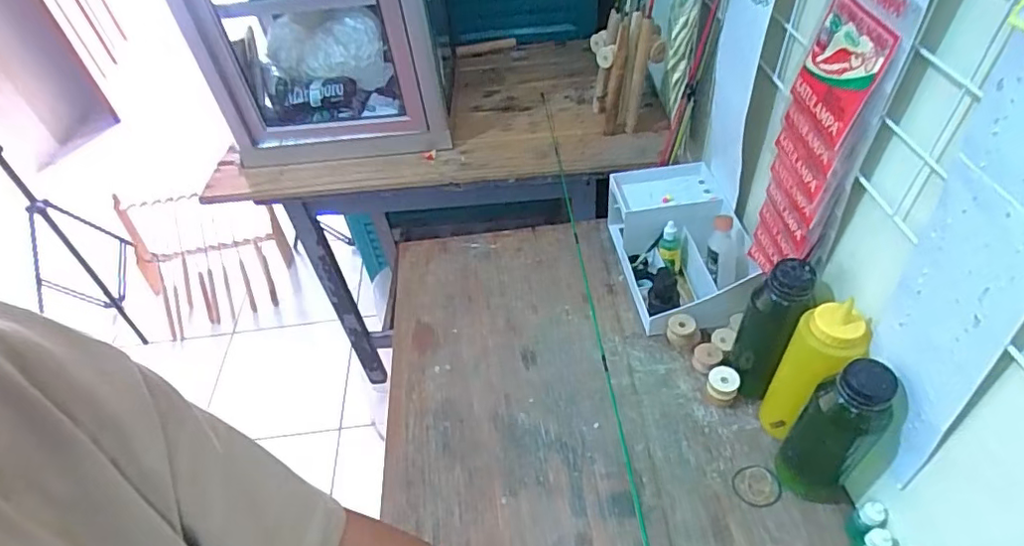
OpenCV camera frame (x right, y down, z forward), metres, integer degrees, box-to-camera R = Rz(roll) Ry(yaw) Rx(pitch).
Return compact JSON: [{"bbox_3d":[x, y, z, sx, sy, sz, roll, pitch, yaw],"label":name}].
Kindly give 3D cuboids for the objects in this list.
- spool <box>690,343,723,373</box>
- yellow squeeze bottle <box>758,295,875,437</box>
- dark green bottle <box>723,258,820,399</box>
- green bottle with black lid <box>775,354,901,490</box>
[{"bbox_3d":[0.243,0.105,0.697,0.032,0.027,0.035,-4,45,4],"label":"spool"},{"bbox_3d":[0.301,0.106,0.574,0.054,0.193,0.059,-4,45,4],"label":"yellow squeeze bottle"},{"bbox_3d":[0.276,0.068,0.612,0.050,0.197,0.052,19,51,24],"label":"dark green bottle"},{"bbox_3d":[0.302,0.157,0.530,0.063,0.189,0.061,-4,45,4],"label":"green bottle with black lid"}]

